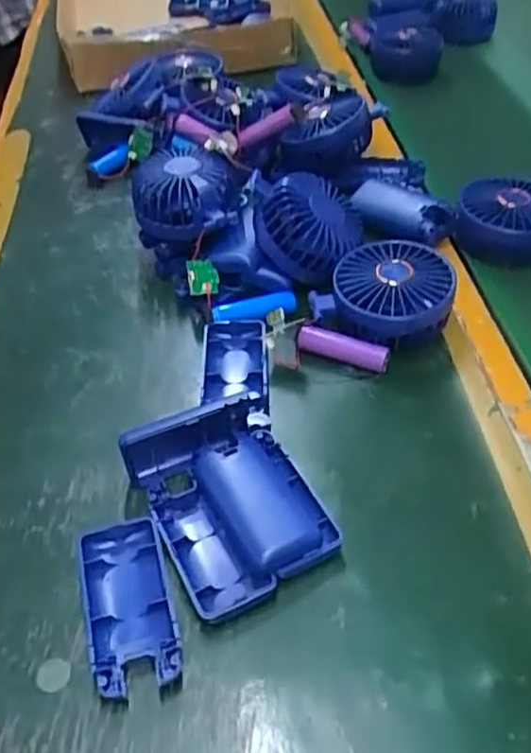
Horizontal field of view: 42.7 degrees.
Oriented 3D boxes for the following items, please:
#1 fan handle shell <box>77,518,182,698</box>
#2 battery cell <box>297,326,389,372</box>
[{"bbox_3d":[-0.073,0.121,0.362,0.044,0.013,0.092,-14,46,-10],"label":"fan handle shell"},{"bbox_3d":[0.054,-0.018,0.480,0.065,0.021,0.013,14,48,17],"label":"battery cell"}]

